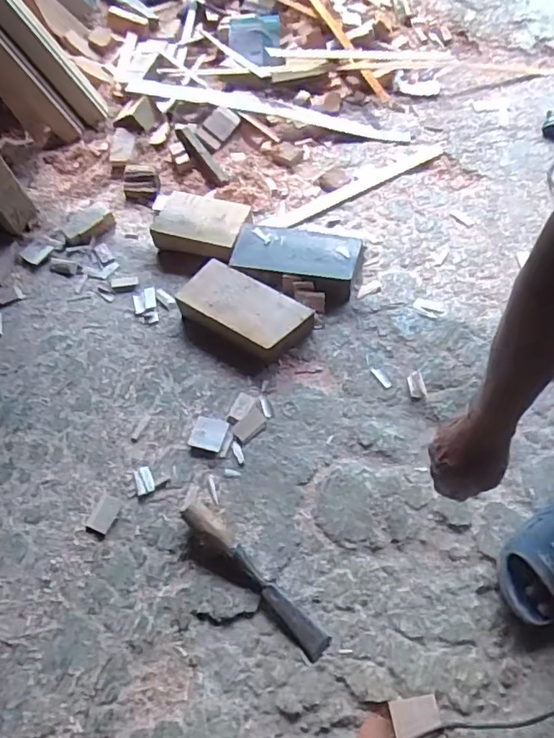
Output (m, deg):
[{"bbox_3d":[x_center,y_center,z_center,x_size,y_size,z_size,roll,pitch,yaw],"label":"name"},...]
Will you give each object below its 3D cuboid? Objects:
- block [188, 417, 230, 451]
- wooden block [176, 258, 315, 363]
[{"bbox_3d":[-0.120,0.112,0.977,0.060,0.009,0.058,15,60,14],"label":"block"},{"bbox_3d":[-0.064,-0.108,1.082,0.249,0.067,0.123,31,65,22],"label":"wooden block"}]

